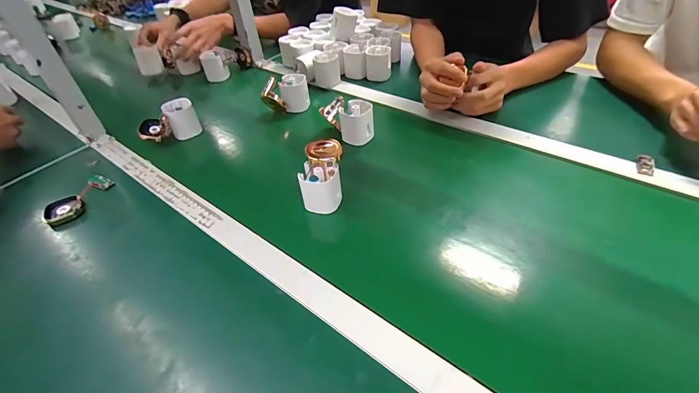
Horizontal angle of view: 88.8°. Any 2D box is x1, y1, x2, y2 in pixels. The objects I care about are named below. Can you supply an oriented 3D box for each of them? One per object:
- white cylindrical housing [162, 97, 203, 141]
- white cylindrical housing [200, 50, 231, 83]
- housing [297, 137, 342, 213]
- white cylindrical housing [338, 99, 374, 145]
[{"bbox_3d":[-0.339,-0.157,0.726,0.054,0.071,0.054,-3,43,3],"label":"white cylindrical housing"},{"bbox_3d":[-0.337,-0.330,0.908,0.068,0.065,0.046,-22,45,-18],"label":"white cylindrical housing"},{"bbox_3d":[-0.040,-0.029,0.537,0.055,0.082,0.074,2,43,8],"label":"housing"},{"bbox_3d":[0.014,-0.135,0.655,0.061,0.060,0.058,-3,43,3],"label":"white cylindrical housing"}]

